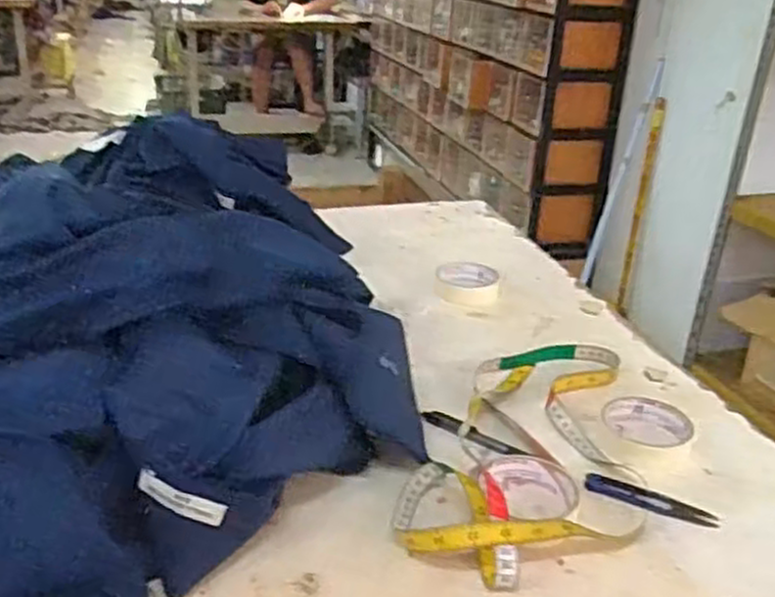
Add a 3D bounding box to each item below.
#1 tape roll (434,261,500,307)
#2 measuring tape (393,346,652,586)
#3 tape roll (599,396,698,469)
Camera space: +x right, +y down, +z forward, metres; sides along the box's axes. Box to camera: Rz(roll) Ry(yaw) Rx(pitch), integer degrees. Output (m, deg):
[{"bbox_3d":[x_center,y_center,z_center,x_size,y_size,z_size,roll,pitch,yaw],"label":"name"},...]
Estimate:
[{"bbox_3d":[0.104,-0.022,1.010,0.080,0.021,0.090,8,26,10],"label":"tape roll"},{"bbox_3d":[0.143,0.123,0.699,0.178,0.033,0.362,12,27,20],"label":"measuring tape"},{"bbox_3d":[0.240,0.121,0.723,0.083,0.022,0.082,2,25,-1],"label":"tape roll"}]

